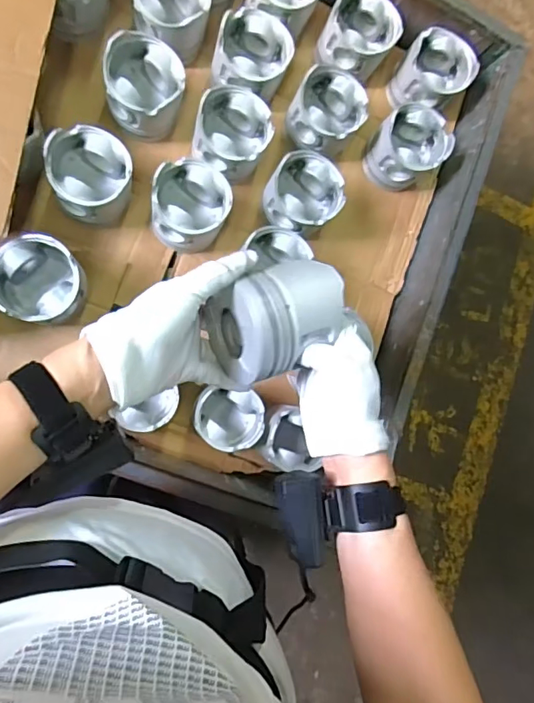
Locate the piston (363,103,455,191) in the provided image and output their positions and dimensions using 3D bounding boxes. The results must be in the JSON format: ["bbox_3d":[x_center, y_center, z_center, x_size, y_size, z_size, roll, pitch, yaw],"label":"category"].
[{"bbox_3d":[0.195,-0.282,0.713,0.101,0.069,0.092,1,88,-15],"label":"piston"}]

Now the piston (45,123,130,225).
[{"bbox_3d":[-0.208,-0.210,0.611,0.090,0.086,0.094,1,88,-15],"label":"piston"}]

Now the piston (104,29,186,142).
[{"bbox_3d":[-0.153,-0.322,0.637,0.092,0.091,0.097,7,86,-14],"label":"piston"}]

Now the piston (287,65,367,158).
[{"bbox_3d":[0.077,-0.315,0.688,0.090,0.073,0.098,1,88,-15],"label":"piston"}]

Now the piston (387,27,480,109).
[{"bbox_3d":[0.232,-0.392,0.727,0.093,0.074,0.098,1,88,-15],"label":"piston"}]

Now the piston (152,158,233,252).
[{"bbox_3d":[-0.098,-0.179,0.641,0.088,0.087,0.096,1,88,-15],"label":"piston"}]

